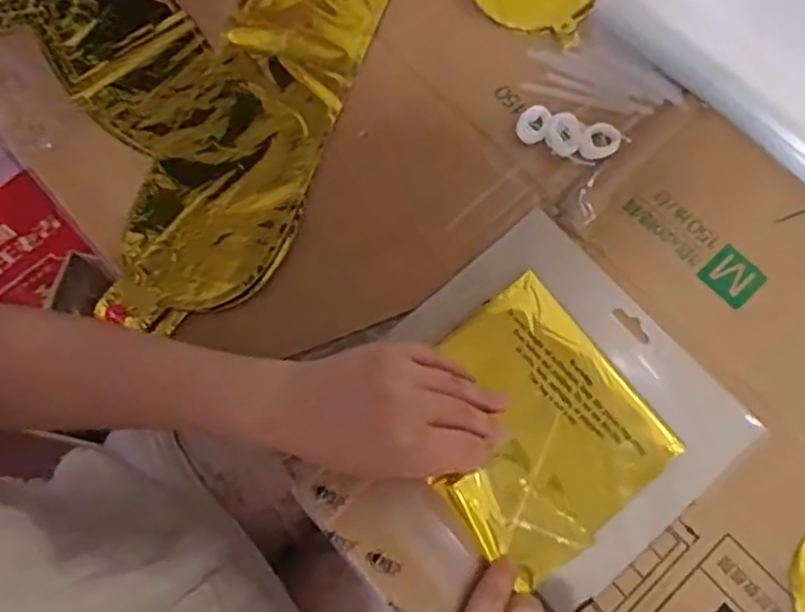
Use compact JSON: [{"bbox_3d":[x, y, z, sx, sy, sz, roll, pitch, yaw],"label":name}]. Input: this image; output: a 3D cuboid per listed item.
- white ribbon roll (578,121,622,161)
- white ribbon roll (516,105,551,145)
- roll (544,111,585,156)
[{"bbox_3d":[0.135,-0.112,0.466,0.024,0.004,0.030,17,74,7],"label":"white ribbon roll"},{"bbox_3d":[0.090,-0.124,0.469,0.022,0.005,0.028,16,74,7],"label":"white ribbon roll"},{"bbox_3d":[0.112,-0.117,0.468,0.024,0.005,0.030,19,74,8],"label":"roll"}]

